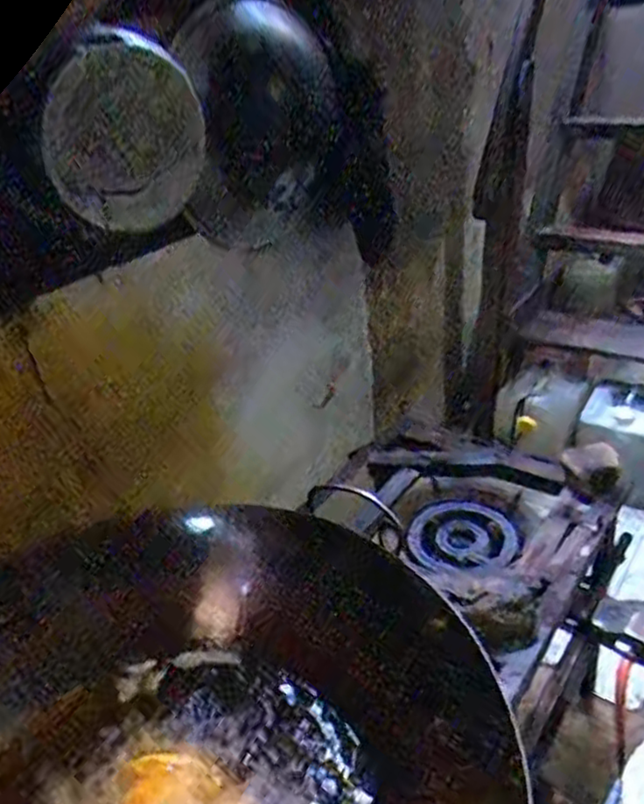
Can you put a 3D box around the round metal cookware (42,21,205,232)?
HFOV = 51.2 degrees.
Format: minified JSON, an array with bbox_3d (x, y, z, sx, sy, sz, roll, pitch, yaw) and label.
[{"bbox_3d":[-0.275,-0.376,0.957,0.241,0.250,0.061,3,32,16],"label":"round metal cookware"}]

